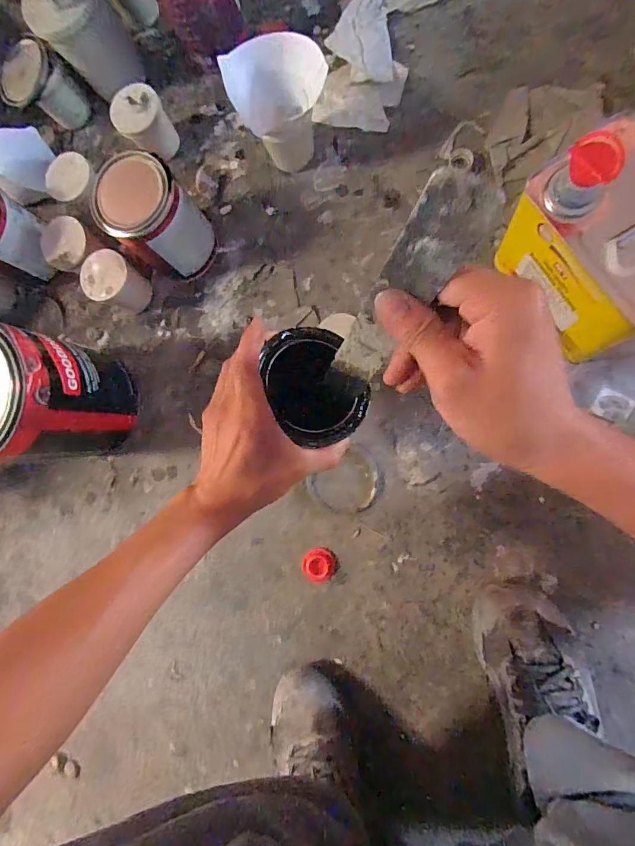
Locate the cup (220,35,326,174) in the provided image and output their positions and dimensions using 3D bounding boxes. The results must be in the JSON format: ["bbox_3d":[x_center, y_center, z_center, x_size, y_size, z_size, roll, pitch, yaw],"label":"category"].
[{"bbox_3d":[-0.045,-0.411,0.537,0.104,0.131,0.089,-35,81,8],"label":"cup"}]

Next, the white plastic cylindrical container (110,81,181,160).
[{"bbox_3d":[-0.244,-0.429,0.598,0.070,0.073,0.070,-1,87,12],"label":"white plastic cylindrical container"}]

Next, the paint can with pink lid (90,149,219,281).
[{"bbox_3d":[-0.210,-0.264,0.544,0.111,0.146,0.102,33,94,11],"label":"paint can with pink lid"}]

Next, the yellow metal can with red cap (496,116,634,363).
[{"bbox_3d":[0.291,-0.173,0.415,0.117,0.181,0.172,-31,82,8],"label":"yellow metal can with red cap"}]

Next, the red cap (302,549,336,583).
[{"bbox_3d":[0.002,0.193,0.557,0.045,0.008,0.045,-1,87,12],"label":"red cap"}]

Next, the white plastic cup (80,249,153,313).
[{"bbox_3d":[-0.289,-0.201,0.595,0.065,0.079,0.070,33,94,11],"label":"white plastic cup"}]

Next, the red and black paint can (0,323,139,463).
[{"bbox_3d":[-0.367,-0.033,0.539,0.153,0.207,0.157,-1,87,12],"label":"red and black paint can"}]

